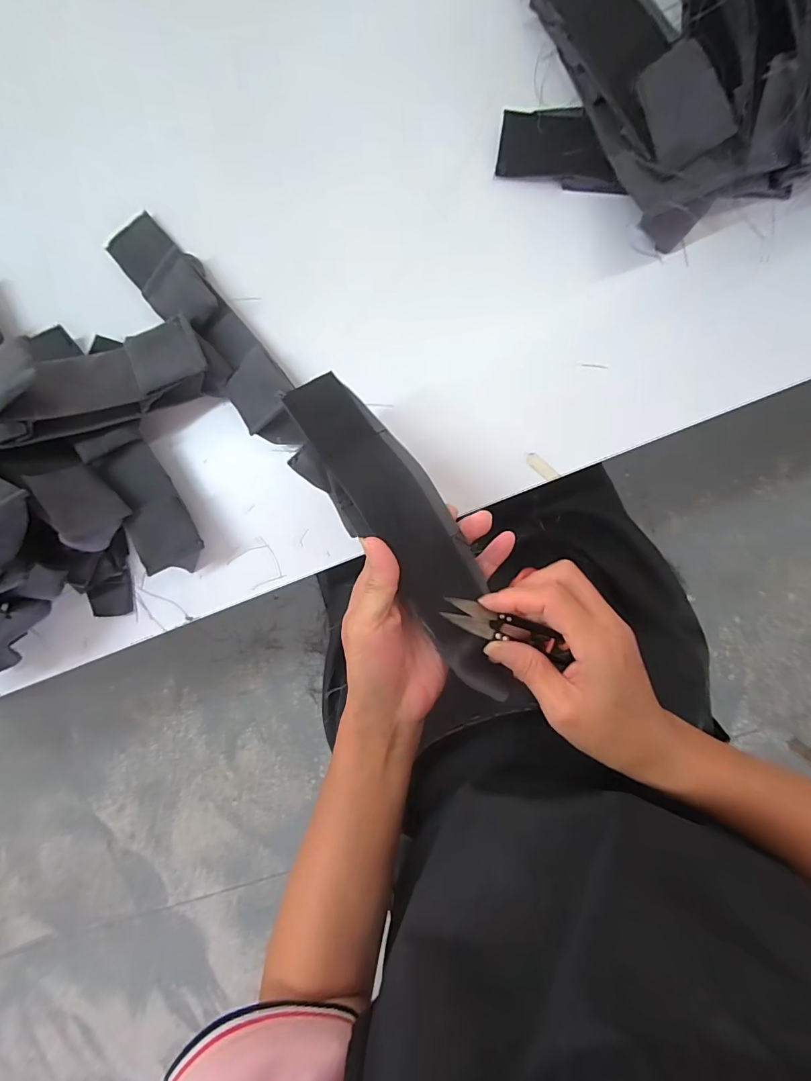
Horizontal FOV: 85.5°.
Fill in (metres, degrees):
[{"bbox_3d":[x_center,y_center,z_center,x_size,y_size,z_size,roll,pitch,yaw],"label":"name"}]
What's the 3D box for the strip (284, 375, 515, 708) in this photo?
[{"bbox_3d":[-0.002,-0.005,0.259,0.054,0.027,0.211,-33,87,9],"label":"strip"}]

